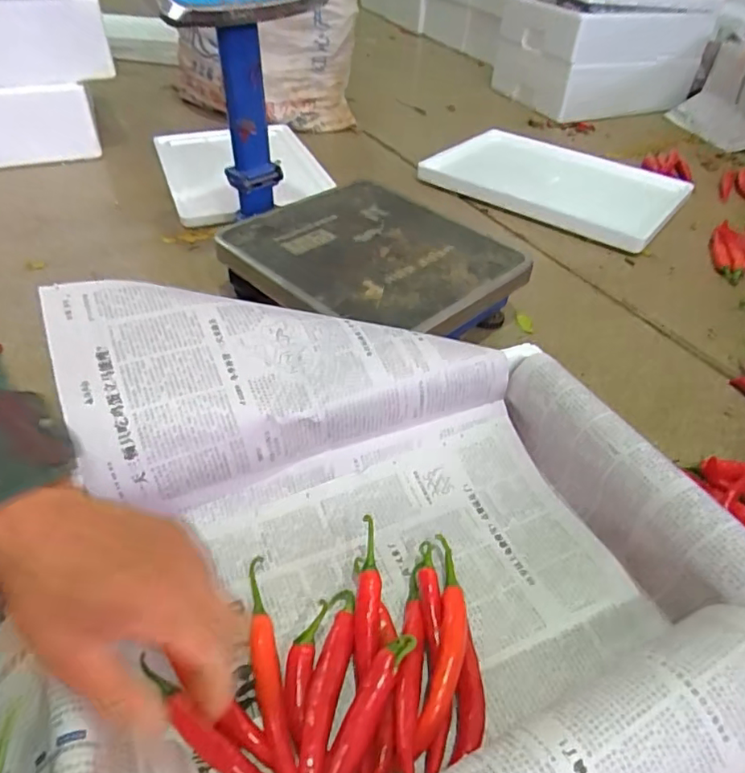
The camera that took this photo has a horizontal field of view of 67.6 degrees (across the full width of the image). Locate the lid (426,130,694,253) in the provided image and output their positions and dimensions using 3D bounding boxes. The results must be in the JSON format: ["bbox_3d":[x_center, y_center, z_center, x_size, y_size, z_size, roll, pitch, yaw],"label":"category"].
[{"bbox_3d":[0.371,-0.419,1.130,0.457,0.037,0.337,29,49,25],"label":"lid"}]

